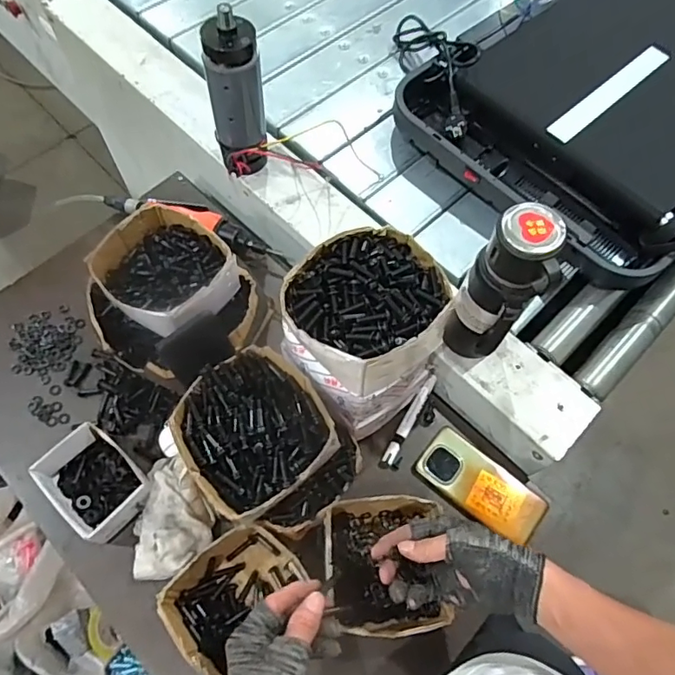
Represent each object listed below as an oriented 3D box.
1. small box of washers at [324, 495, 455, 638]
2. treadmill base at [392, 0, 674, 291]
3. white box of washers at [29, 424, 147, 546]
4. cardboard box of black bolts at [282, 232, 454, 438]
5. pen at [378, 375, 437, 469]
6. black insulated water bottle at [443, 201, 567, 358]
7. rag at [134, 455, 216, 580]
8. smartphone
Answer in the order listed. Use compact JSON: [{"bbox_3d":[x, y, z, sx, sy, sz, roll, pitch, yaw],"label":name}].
[{"bbox_3d":[0.051,0.265,0.605,0.126,0.070,0.143,-5,65,-4],"label":"small box of washers"},{"bbox_3d":[0.533,-0.457,0.871,0.822,0.081,0.483,-38,72,-18],"label":"treadmill base"},{"bbox_3d":[-0.300,0.176,0.642,0.134,0.061,0.095,39,69,15],"label":"white box of washers"},{"bbox_3d":[0.030,-0.003,0.596,0.164,0.194,0.151,-34,70,-17],"label":"cardboard box of black bolts"},{"bbox_3d":[0.098,0.113,0.707,0.017,0.015,0.145,28,67,11],"label":"pen"},{"bbox_3d":[0.179,-0.047,0.590,0.074,0.235,0.071,24,66,9],"label":"black insulated water bottle"},{"bbox_3d":[-0.203,0.215,0.630,0.093,0.037,0.133,-12,66,-8],"label":"rag"},{"bbox_3d":[0.187,0.194,0.674,0.163,0.014,0.079,37,69,14],"label":"smartphone"}]

